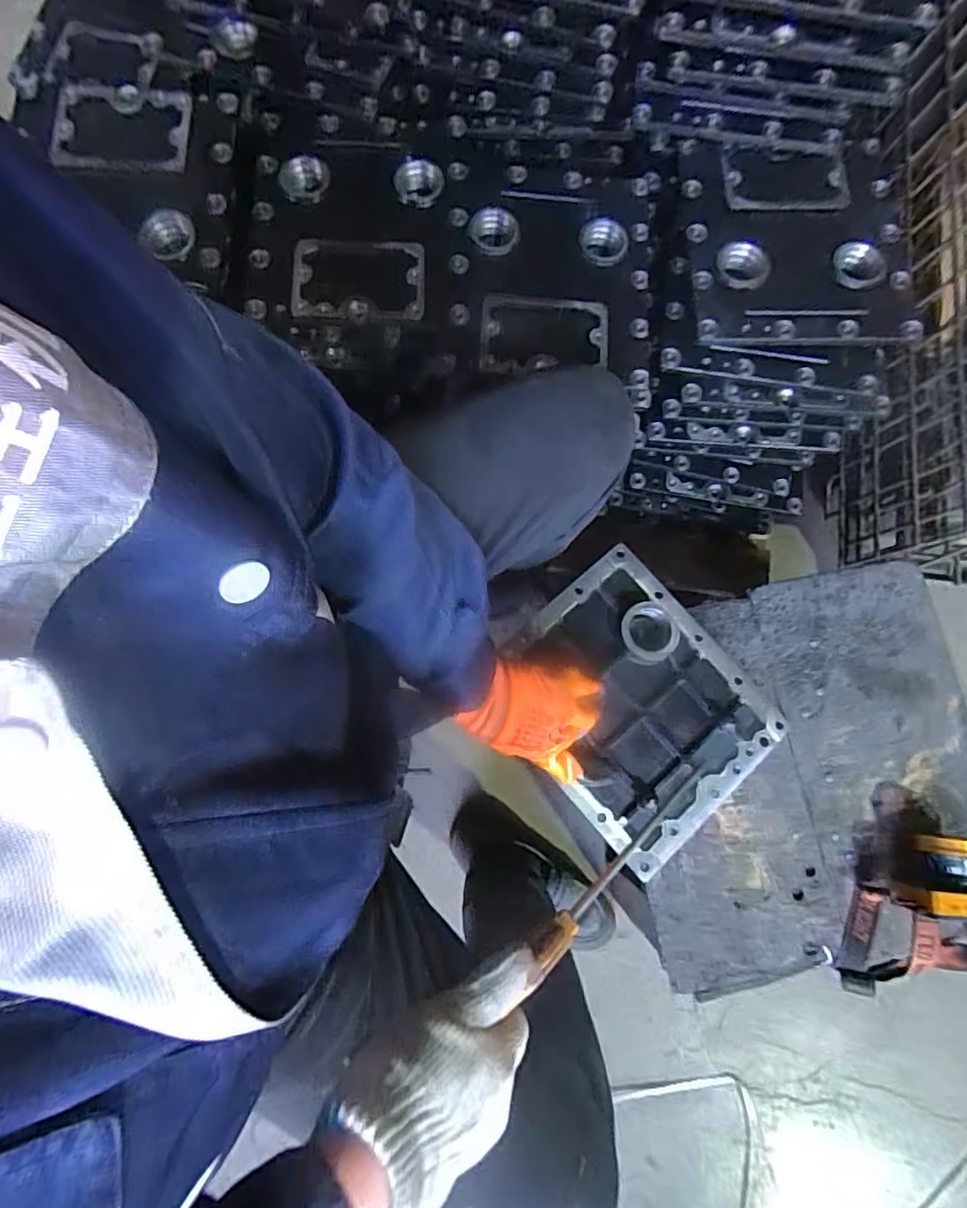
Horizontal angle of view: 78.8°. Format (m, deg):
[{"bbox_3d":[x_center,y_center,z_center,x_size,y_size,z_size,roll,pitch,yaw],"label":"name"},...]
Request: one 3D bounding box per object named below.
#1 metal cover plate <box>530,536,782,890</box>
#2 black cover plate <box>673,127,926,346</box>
[{"bbox_3d":[0.149,0.100,0.574,0.211,0.026,0.240,-42,79,-9],"label":"metal cover plate"},{"bbox_3d":[0.309,-0.367,0.587,0.203,0.030,0.243,0,75,2],"label":"black cover plate"}]

